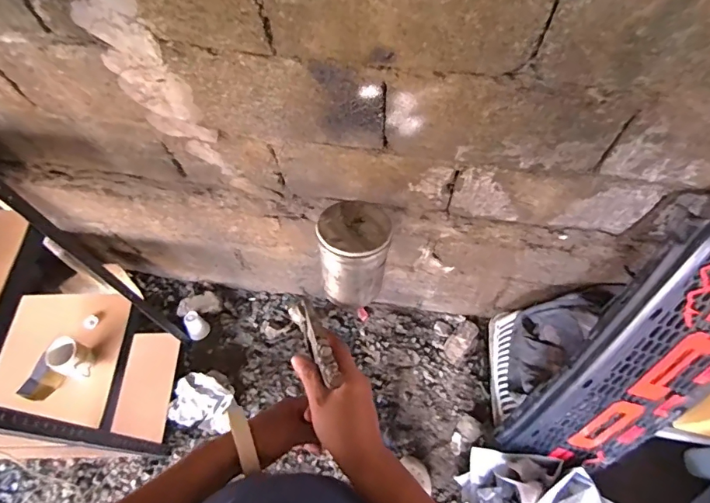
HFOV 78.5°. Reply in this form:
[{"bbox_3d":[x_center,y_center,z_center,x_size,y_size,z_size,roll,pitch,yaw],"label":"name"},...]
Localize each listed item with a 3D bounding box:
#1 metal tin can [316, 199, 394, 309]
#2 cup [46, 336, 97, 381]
[{"bbox_3d":[-0.002,0.008,0.490,0.078,0.116,0.075,11,50,8],"label":"metal tin can"},{"bbox_3d":[-0.726,0.281,1.123,0.098,0.106,0.086,19,66,12],"label":"cup"}]

